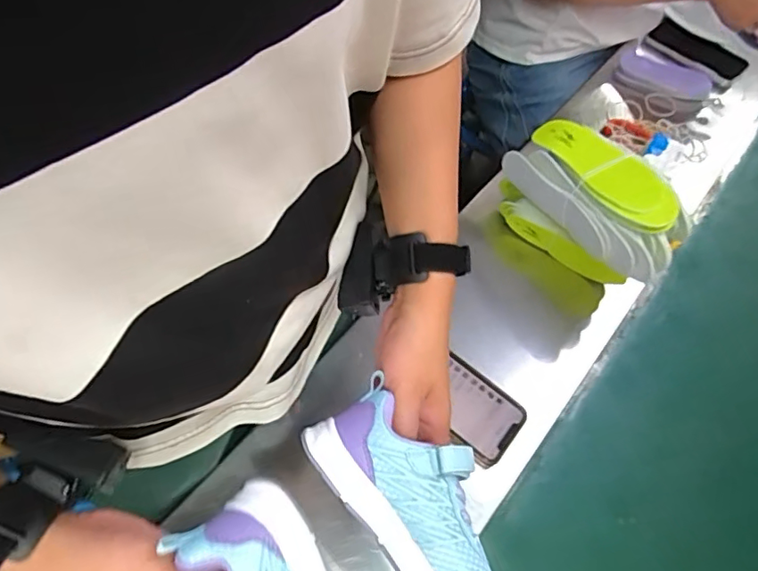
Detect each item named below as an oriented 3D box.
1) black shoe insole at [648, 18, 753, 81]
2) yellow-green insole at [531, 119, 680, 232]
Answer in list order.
[{"bbox_3d":[0.532,-0.392,0.911,0.155,0.014,0.065,40,64,18],"label":"black shoe insole"},{"bbox_3d":[0.240,-0.124,0.574,0.062,0.015,0.184,-31,52,-3],"label":"yellow-green insole"}]

